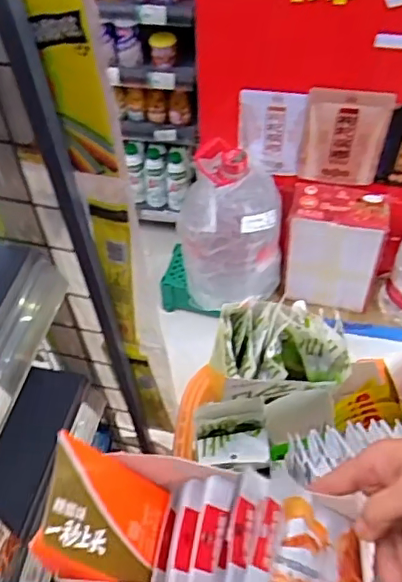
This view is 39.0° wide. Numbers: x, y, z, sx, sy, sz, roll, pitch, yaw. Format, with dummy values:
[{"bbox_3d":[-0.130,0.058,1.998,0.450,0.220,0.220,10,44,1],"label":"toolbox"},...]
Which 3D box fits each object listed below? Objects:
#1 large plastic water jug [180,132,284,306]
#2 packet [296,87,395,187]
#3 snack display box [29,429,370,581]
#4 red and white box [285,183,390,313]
[{"bbox_3d":[0.084,-0.149,1.433,0.245,0.399,0.211,9,53,8],"label":"large plastic water jug"},{"bbox_3d":[0.326,-0.342,1.309,0.183,0.262,0.057,9,53,8],"label":"packet"},{"bbox_3d":[0.009,0.168,0.369,0.208,0.109,0.101,5,53,5],"label":"snack display box"},{"bbox_3d":[0.346,-0.103,1.496,0.242,0.328,0.150,9,53,8],"label":"red and white box"}]

